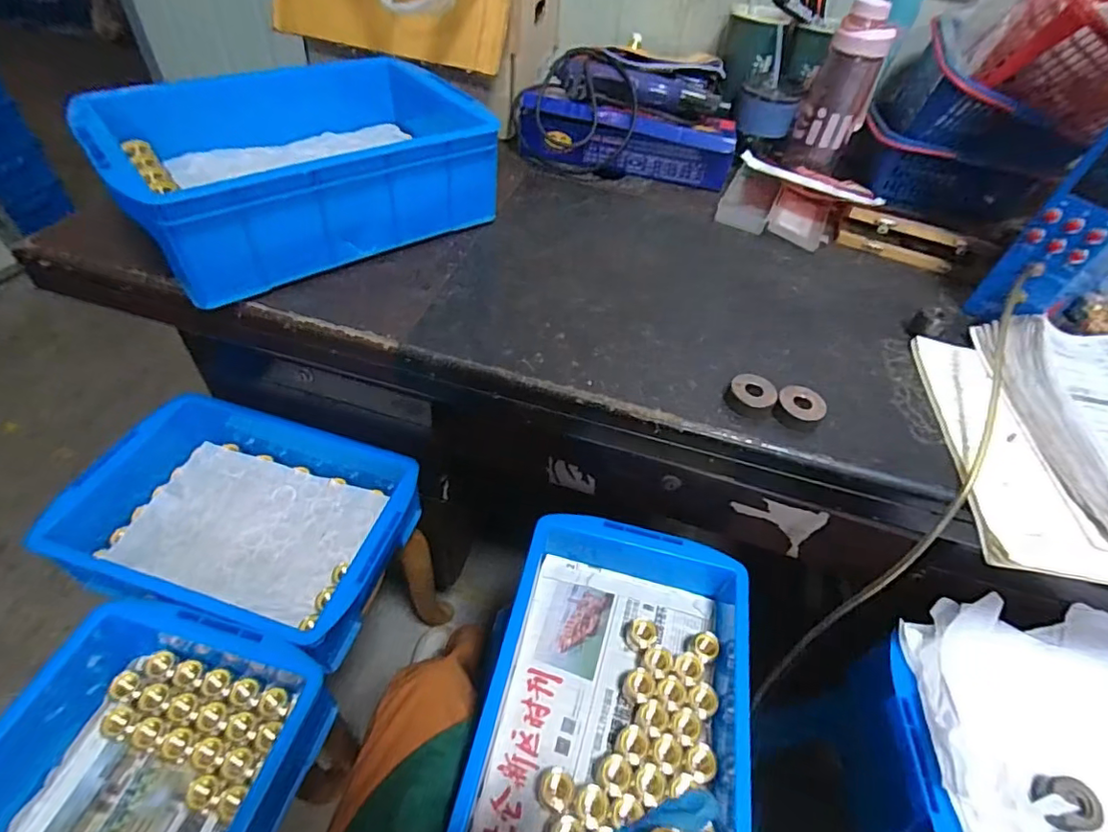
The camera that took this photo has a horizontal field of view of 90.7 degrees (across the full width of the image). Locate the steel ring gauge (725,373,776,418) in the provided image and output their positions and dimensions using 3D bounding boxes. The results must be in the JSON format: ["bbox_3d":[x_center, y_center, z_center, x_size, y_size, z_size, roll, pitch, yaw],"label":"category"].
[{"bbox_3d":[0.175,-0.018,0.484,0.040,0.019,0.033,27,51,17],"label":"steel ring gauge"}]

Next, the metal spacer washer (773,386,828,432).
[{"bbox_3d":[0.218,-0.007,0.483,0.040,0.019,0.034,33,53,21],"label":"metal spacer washer"}]

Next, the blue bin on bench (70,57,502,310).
[{"bbox_3d":[-0.268,-0.272,0.595,0.354,0.115,0.272,-30,58,-28],"label":"blue bin on bench"}]

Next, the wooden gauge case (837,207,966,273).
[{"bbox_3d":[0.430,-0.220,0.679,0.131,0.040,0.040,25,51,16],"label":"wooden gauge case"}]

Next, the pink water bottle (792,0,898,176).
[{"bbox_3d":[0.381,-0.427,0.730,0.078,0.196,0.078,23,50,14],"label":"pink water bottle"}]

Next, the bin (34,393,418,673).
[{"bbox_3d":[-0.367,0.128,0.682,0.352,0.119,0.254,18,49,9],"label":"bin"}]

